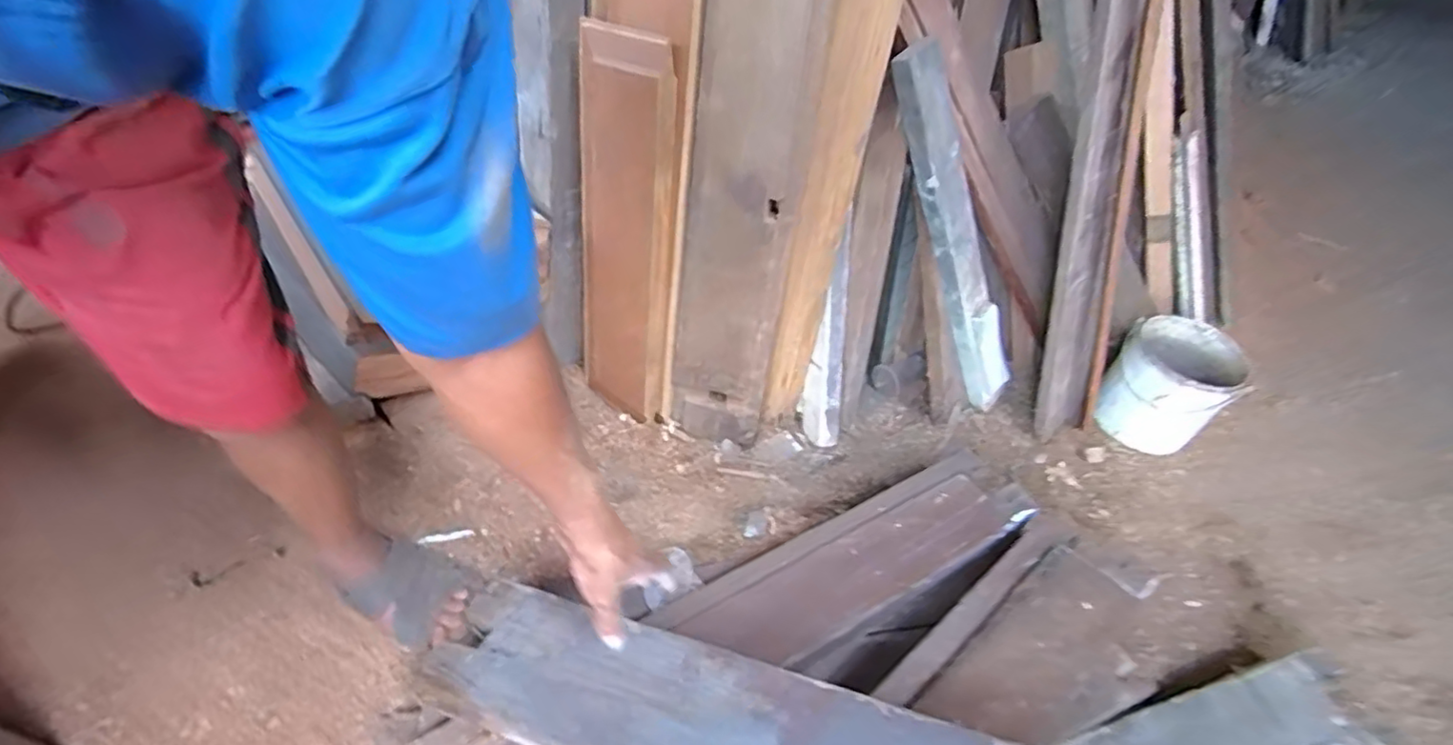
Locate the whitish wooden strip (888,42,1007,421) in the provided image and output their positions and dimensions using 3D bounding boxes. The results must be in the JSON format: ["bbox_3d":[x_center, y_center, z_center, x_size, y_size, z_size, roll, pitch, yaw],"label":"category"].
[{"bbox_3d":[0.367,-0.199,1.015,0.077,0.633,0.076,-12,36,23],"label":"whitish wooden strip"}]

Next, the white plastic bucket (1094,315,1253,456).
[{"bbox_3d":[0.789,0.024,1.142,0.178,0.181,0.191,1,41,-1],"label":"white plastic bucket"}]

